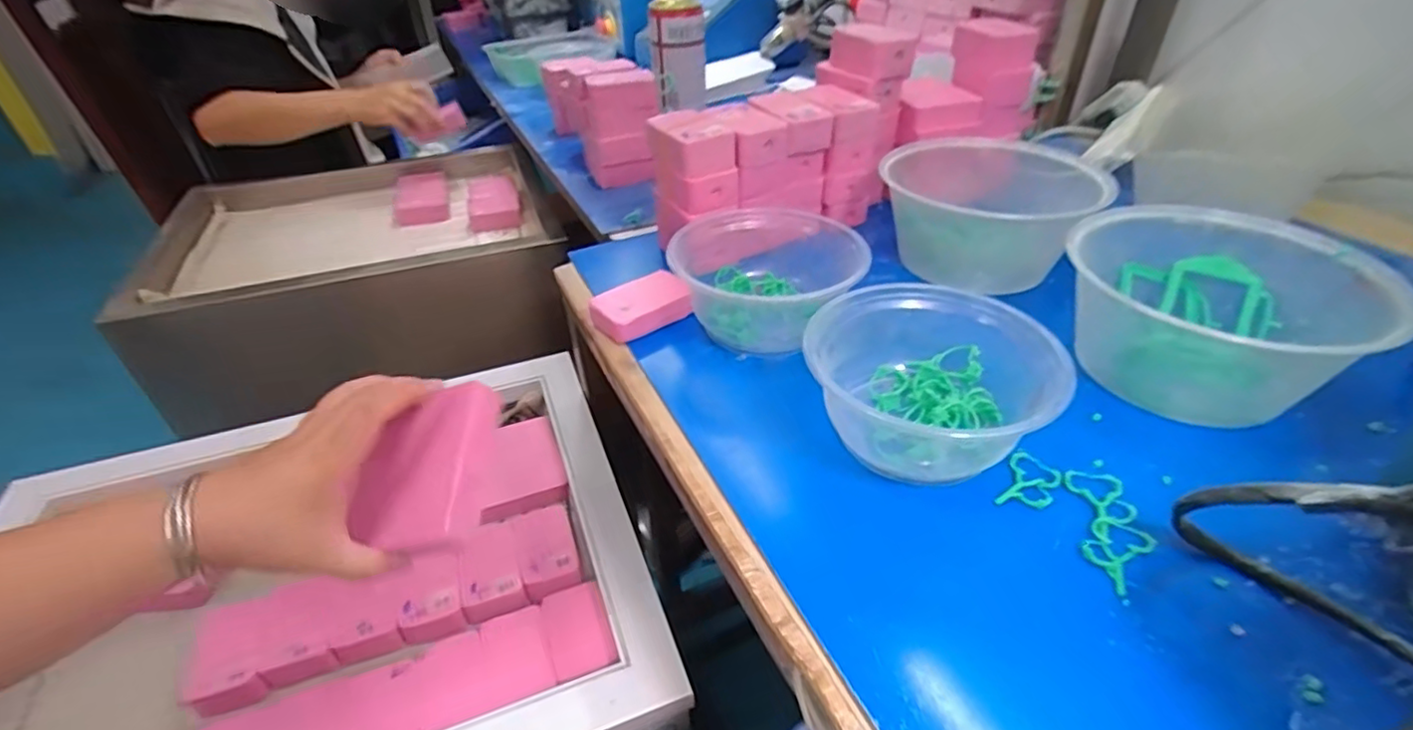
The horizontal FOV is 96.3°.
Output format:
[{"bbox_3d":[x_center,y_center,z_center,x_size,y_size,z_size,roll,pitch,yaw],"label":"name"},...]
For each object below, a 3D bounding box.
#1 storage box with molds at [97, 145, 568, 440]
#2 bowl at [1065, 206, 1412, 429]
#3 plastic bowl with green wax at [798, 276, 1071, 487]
[{"bbox_3d":[-0.486,-0.157,0.916,0.492,0.145,0.399,-15,40,-16],"label":"storage box with molds"},{"bbox_3d":[0.318,-0.038,0.398,0.173,0.068,0.136,12,40,17],"label":"bowl"},{"bbox_3d":[0.132,0.009,0.363,0.115,0.058,0.130,-15,40,-16],"label":"plastic bowl with green wax"}]

